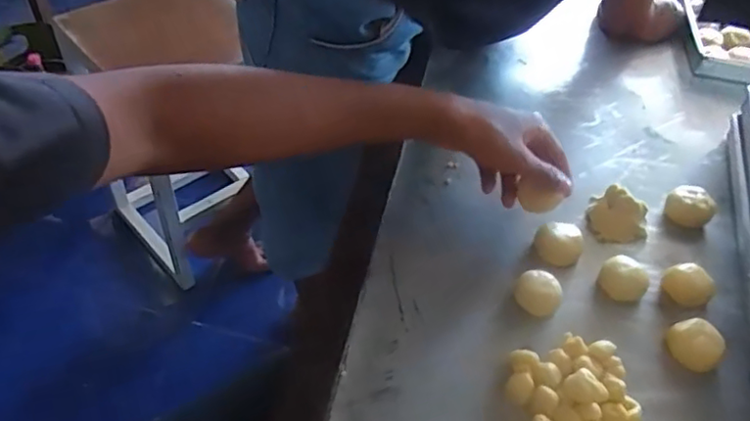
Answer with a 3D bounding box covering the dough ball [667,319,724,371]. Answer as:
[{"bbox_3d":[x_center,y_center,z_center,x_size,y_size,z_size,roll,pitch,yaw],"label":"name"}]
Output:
[{"bbox_3d":[0.253,0.107,0.484,0.036,0.023,0.039,3,48,-3],"label":"dough ball"}]

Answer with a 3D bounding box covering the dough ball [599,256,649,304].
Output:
[{"bbox_3d":[0.211,0.059,0.519,0.038,0.022,0.033,35,54,23],"label":"dough ball"}]

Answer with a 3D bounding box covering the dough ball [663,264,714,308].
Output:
[{"bbox_3d":[0.266,0.064,0.521,0.032,0.020,0.037,-29,57,-28],"label":"dough ball"}]

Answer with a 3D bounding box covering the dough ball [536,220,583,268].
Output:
[{"bbox_3d":[0.162,0.031,0.540,0.039,0.026,0.037,3,48,-3],"label":"dough ball"}]

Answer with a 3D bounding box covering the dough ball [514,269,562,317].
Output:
[{"bbox_3d":[0.134,0.068,0.502,0.036,0.022,0.031,26,51,17],"label":"dough ball"}]

